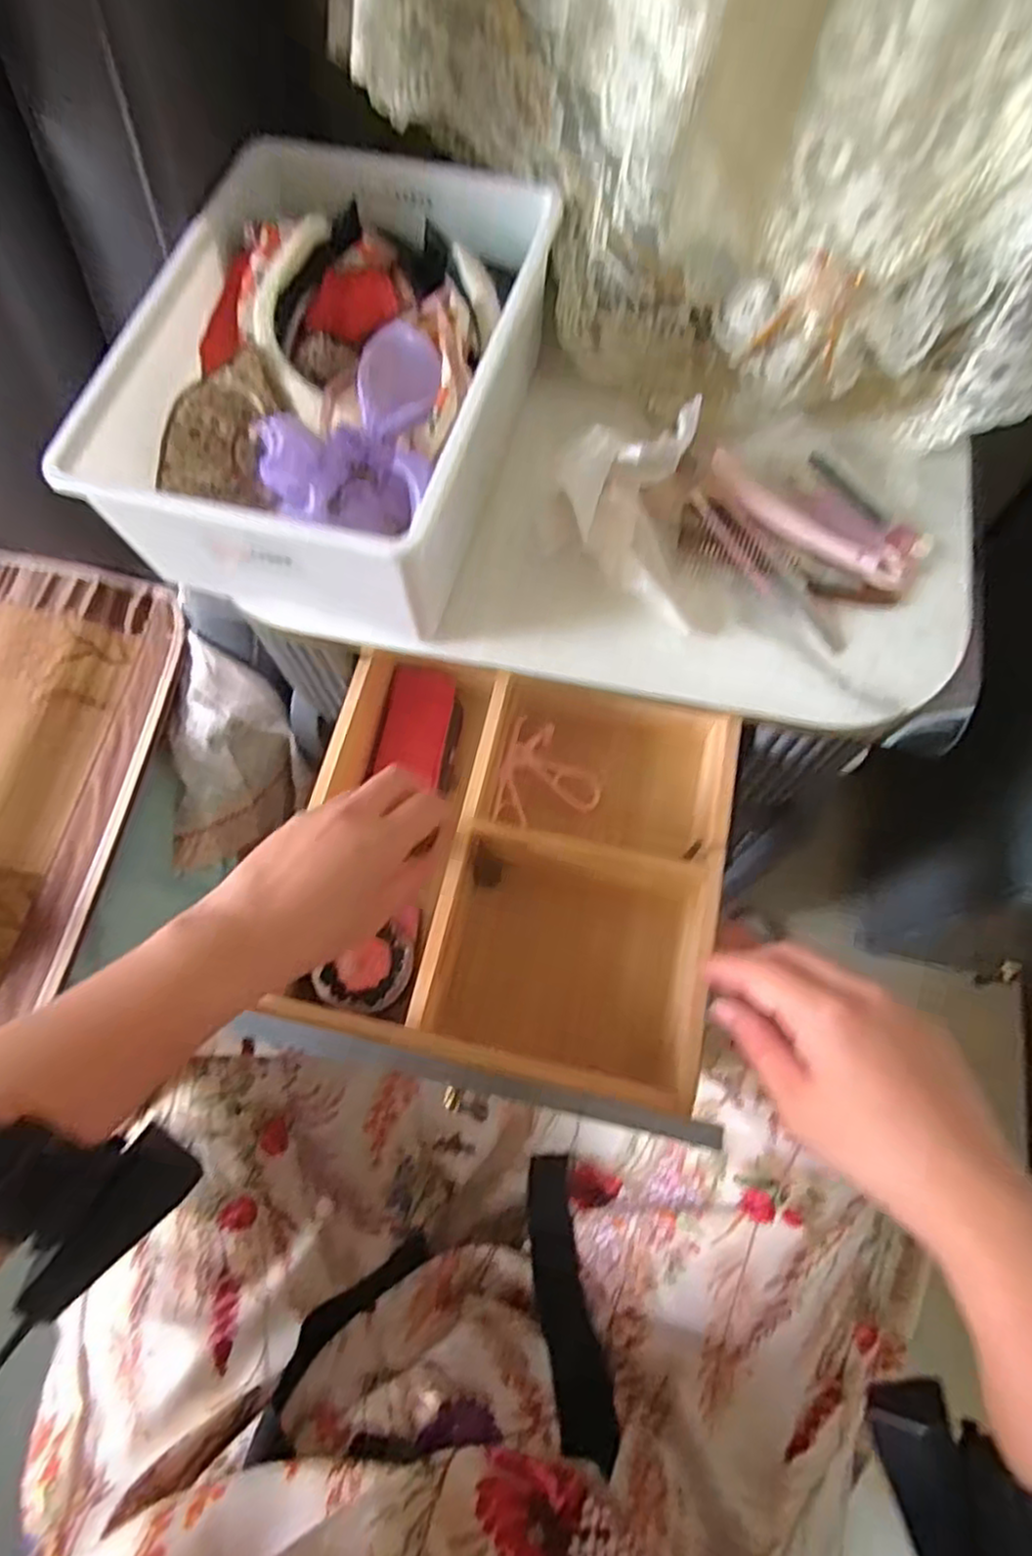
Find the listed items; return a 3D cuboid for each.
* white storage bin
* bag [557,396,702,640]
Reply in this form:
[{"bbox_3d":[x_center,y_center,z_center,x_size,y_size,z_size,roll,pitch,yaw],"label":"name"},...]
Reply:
[{"bbox_3d":[-0.102,-0.243,0.430,0.203,0.100,0.285,13,71,6],"label":"white storage bin"},{"bbox_3d":[0.066,-0.152,0.415,0.075,0.070,0.107,1,70,1],"label":"bag"}]

